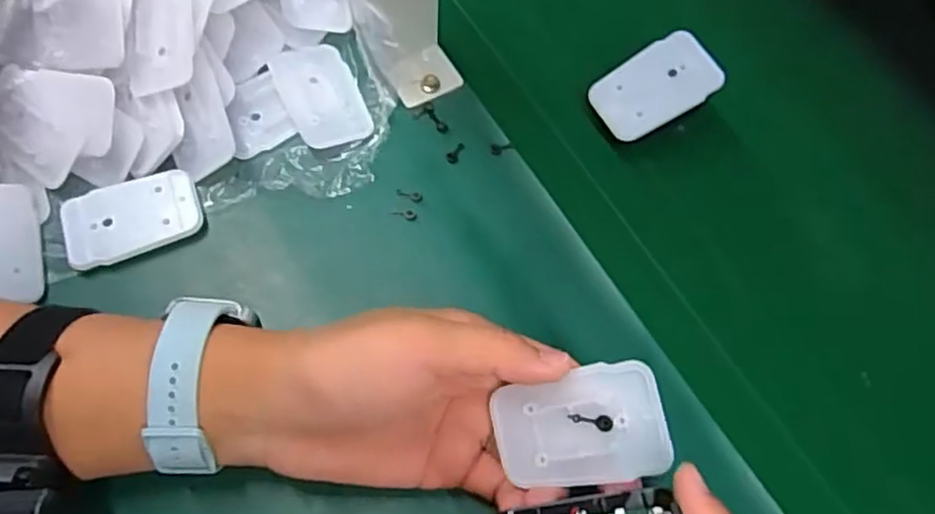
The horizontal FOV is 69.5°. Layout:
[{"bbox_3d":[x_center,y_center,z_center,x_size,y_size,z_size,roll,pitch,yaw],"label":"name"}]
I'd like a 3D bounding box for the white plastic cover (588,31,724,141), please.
[{"bbox_3d":[0.107,-0.098,0.387,0.068,0.006,0.043,-31,79,7],"label":"white plastic cover"}]

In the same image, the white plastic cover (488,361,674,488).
[{"bbox_3d":[0.044,0.068,0.267,0.067,0.004,0.044,-13,84,21],"label":"white plastic cover"}]

